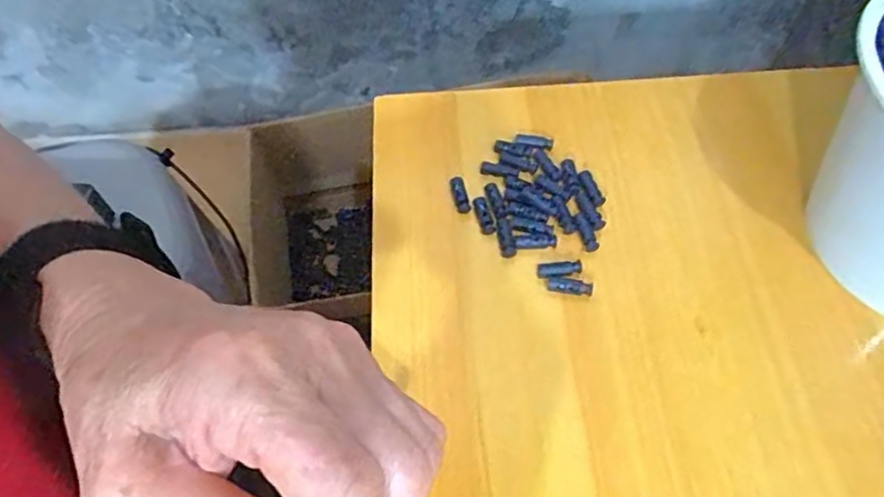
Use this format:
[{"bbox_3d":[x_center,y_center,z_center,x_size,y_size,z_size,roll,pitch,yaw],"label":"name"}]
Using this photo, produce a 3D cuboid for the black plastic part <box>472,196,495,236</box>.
[{"bbox_3d":[0.024,-0.019,0.362,0.008,0.004,0.024,-16,71,-8],"label":"black plastic part"}]

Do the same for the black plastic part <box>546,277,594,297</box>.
[{"bbox_3d":[0.068,0.020,0.334,0.024,0.006,0.008,11,57,10],"label":"black plastic part"}]

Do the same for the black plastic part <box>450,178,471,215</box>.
[{"bbox_3d":[0.010,-0.031,0.370,0.008,0.007,0.024,-12,56,-6],"label":"black plastic part"}]

